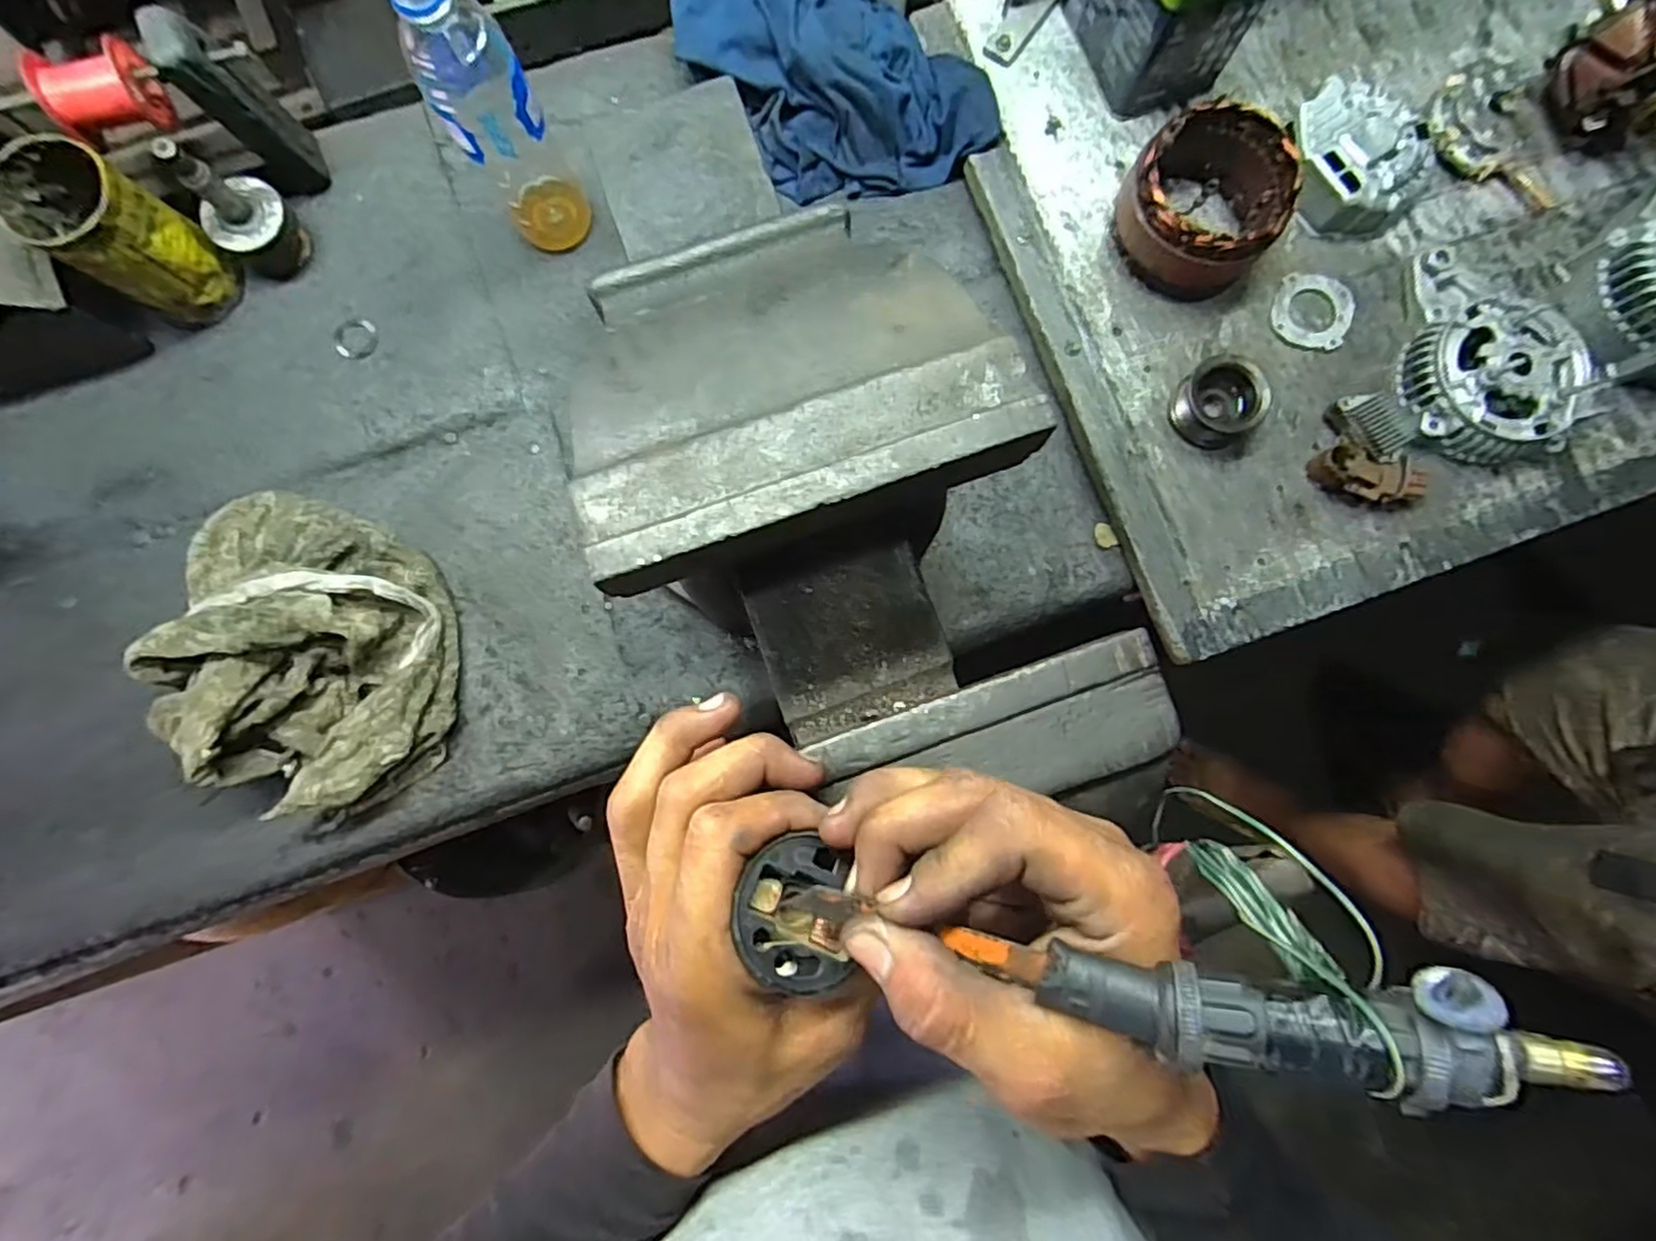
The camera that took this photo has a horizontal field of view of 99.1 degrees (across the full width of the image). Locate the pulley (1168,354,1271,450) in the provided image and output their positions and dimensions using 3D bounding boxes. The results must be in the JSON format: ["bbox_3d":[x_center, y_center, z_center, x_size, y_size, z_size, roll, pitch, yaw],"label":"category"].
[{"bbox_3d":[0.290,-0.163,0.526,0.058,0.034,0.059,0,83,0],"label":"pulley"}]

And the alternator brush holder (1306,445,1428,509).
[{"bbox_3d":[0.401,-0.106,0.524,0.077,0.028,0.033,17,84,2],"label":"alternator brush holder"}]

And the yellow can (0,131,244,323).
[{"bbox_3d":[-0.503,-0.272,0.508,0.070,0.111,0.070,0,83,0],"label":"yellow can"}]

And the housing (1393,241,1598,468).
[{"bbox_3d":[0.497,-0.201,0.526,0.117,0.044,0.161,10,83,1],"label":"housing"}]

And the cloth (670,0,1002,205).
[{"bbox_3d":[0.006,-0.439,0.565,0.172,0.071,0.237,-40,85,-4],"label":"cloth"}]

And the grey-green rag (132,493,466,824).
[{"bbox_3d":[-0.370,0.021,0.502,0.179,0.082,0.222,-3,83,0],"label":"grey-green rag"}]

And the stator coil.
[{"bbox_3d":[0.278,-0.309,0.523,0.111,0.076,0.111,39,85,4],"label":"stator coil"}]

